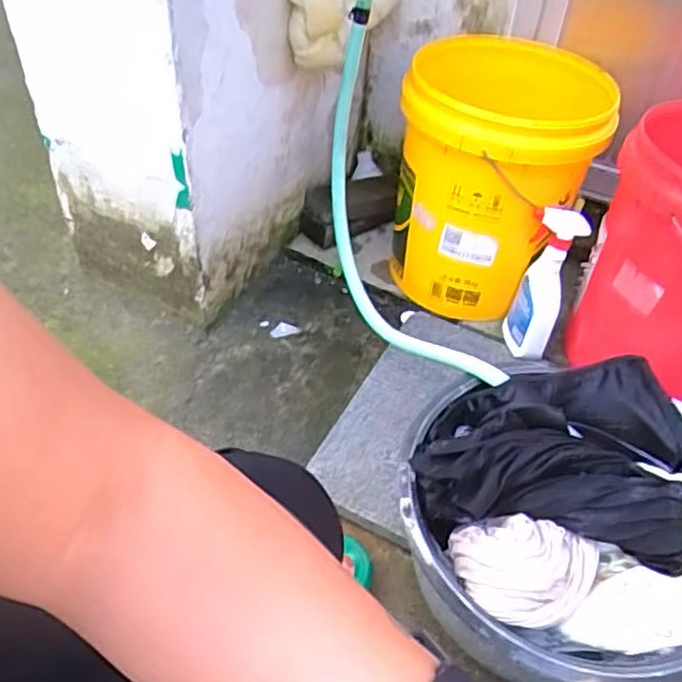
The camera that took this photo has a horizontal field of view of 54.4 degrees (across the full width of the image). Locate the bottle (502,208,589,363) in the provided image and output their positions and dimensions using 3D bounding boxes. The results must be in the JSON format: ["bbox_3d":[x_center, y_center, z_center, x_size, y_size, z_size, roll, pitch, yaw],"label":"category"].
[{"bbox_3d":[0.306,-0.081,1.022,0.077,0.235,0.098,22,48,17],"label":"bottle"}]

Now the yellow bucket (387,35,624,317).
[{"bbox_3d":[0.237,-0.253,1.080,0.290,0.367,0.261,11,46,6],"label":"yellow bucket"}]

